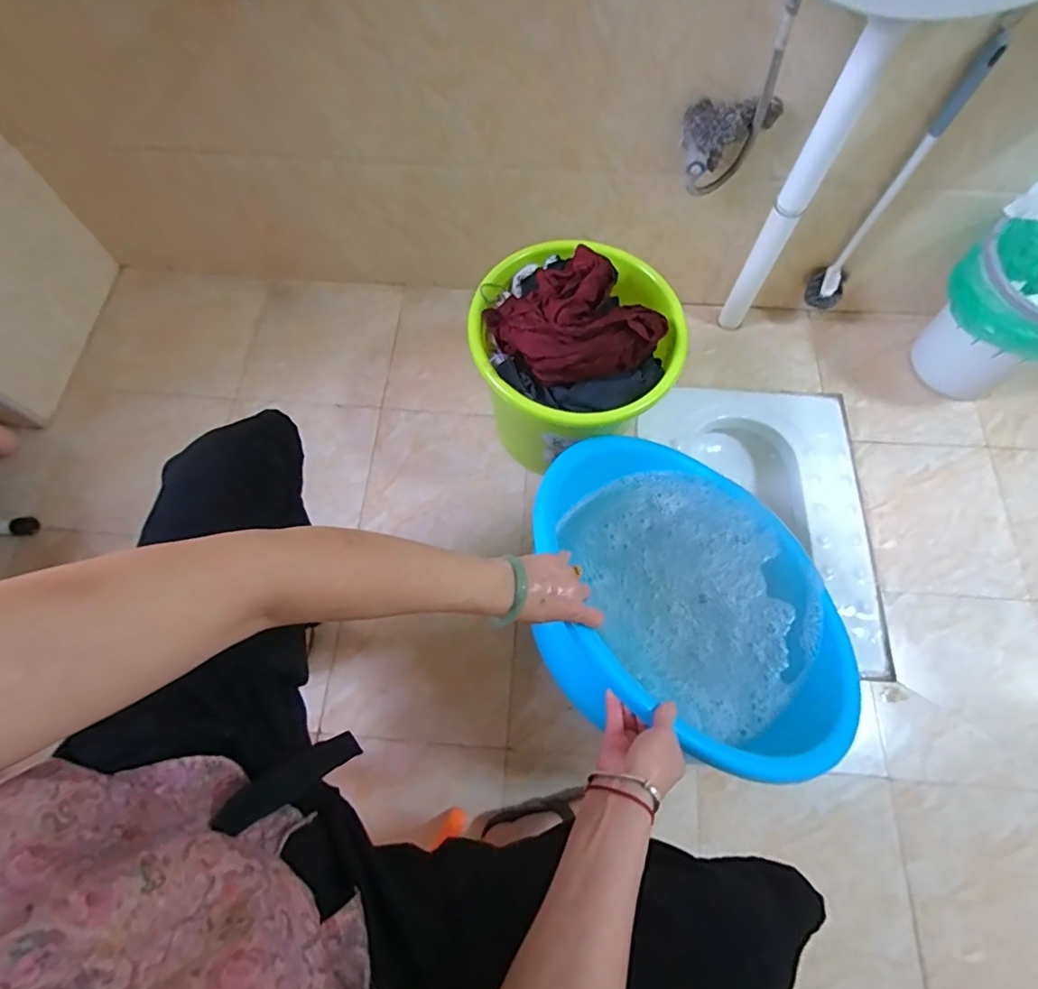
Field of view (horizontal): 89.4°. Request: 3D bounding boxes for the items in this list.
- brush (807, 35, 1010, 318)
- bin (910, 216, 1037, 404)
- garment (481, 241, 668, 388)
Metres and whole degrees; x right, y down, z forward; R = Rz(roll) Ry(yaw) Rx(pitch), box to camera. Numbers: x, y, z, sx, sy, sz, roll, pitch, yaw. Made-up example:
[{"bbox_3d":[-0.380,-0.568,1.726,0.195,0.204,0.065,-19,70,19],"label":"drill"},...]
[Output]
[{"bbox_3d":[0.621,-0.501,0.889,0.064,0.455,0.062,35,71,14],"label":"brush"},{"bbox_3d":[0.900,-0.317,0.968,0.269,0.278,0.249,-41,72,-15],"label":"bin"},{"bbox_3d":[0.087,-0.255,0.738,0.225,0.083,0.179,-26,69,-10],"label":"garment"}]

